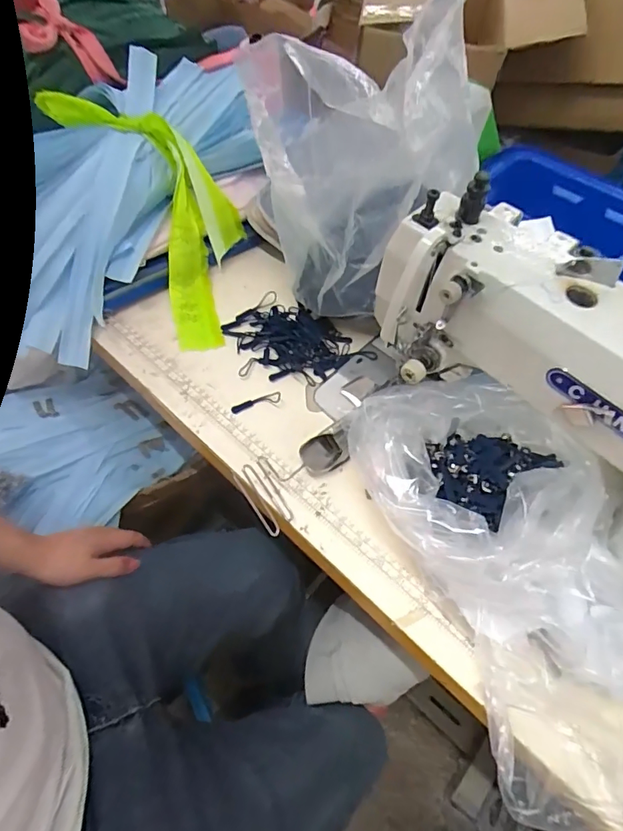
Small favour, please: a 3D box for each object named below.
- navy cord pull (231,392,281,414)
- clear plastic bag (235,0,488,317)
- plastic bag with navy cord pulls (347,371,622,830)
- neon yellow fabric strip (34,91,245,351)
[{"bbox_3d":[-0.063,-0.015,0.539,0.056,0.011,0.012,-14,59,-13],"label":"navy cord pull"},{"bbox_3d":[0.044,-0.234,0.481,0.167,0.259,0.159,28,60,13],"label":"clear plastic bag"},{"bbox_3d":[0.173,0.113,0.406,0.204,0.113,0.345,-14,59,-13],"label":"plastic bag with navy cord pulls"},{"bbox_3d":[-0.172,-0.253,0.603,0.163,0.057,0.329,-36,109,-35],"label":"neon yellow fabric strip"}]

